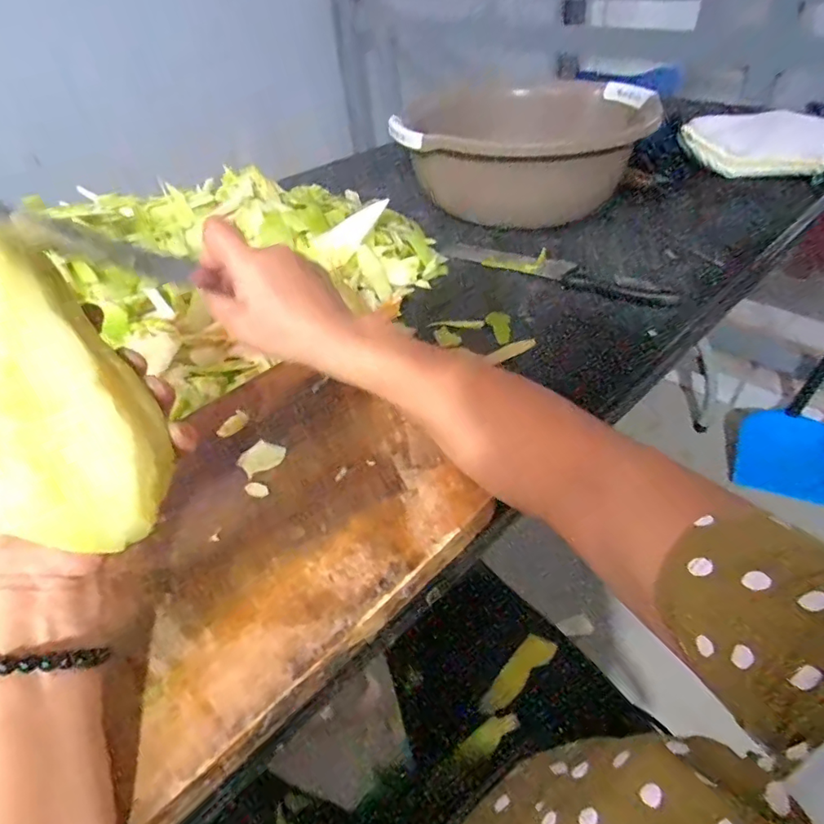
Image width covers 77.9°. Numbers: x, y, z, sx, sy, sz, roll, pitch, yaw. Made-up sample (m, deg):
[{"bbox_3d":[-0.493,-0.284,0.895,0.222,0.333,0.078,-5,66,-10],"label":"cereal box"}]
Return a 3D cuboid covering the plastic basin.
[{"bbox_3d":[0.167,-0.370,0.721,0.298,0.110,0.289,-3,44,3],"label":"plastic basin"}]

